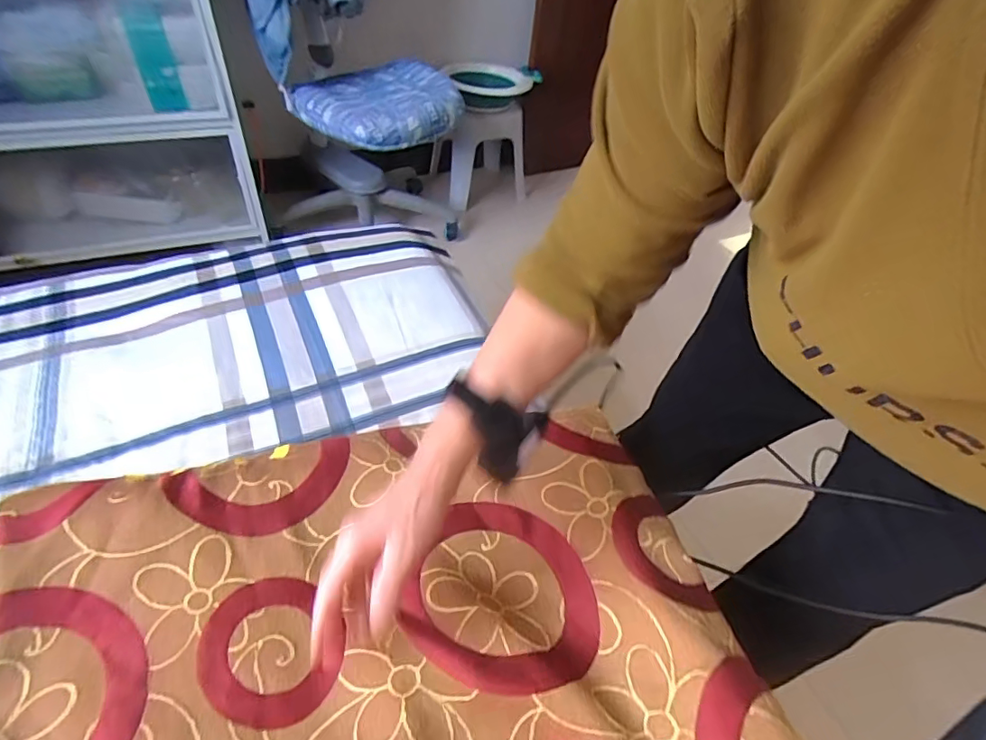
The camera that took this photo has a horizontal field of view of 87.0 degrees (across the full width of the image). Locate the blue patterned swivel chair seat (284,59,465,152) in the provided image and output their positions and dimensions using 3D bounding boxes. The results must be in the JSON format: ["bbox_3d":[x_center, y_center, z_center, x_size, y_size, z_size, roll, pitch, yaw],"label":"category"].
[{"bbox_3d":[-0.302,-0.744,1.440,0.423,0.090,0.393,3,42,-3],"label":"blue patterned swivel chair seat"}]

